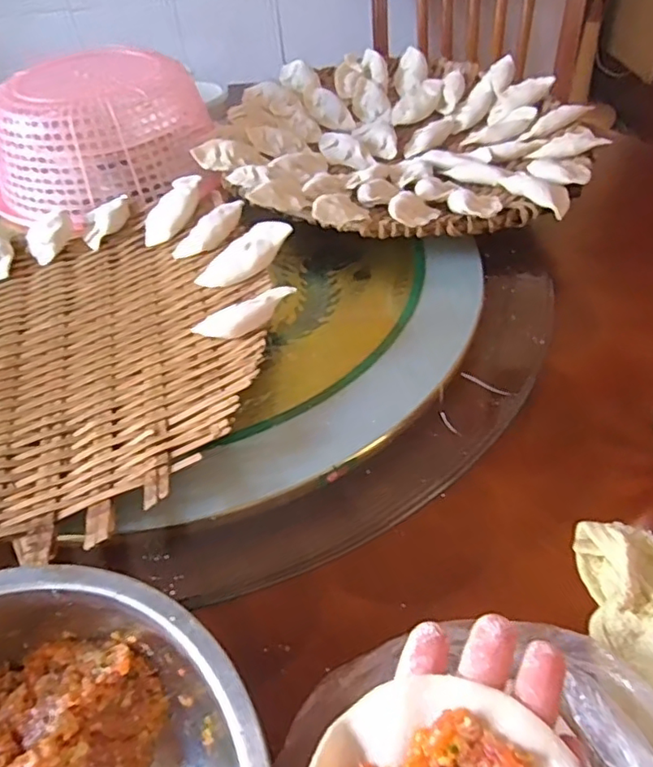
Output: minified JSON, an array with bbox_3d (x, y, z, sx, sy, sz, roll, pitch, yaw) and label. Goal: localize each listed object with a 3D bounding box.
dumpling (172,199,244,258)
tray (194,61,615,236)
[{"bbox_3d":[-0.099,-0.130,0.503,0.072,0.018,0.027,-38,49,2],"label":"dumpling"},{"bbox_3d":[0.070,-0.249,0.629,0.367,0.057,0.362,-12,45,-7],"label":"tray"}]

